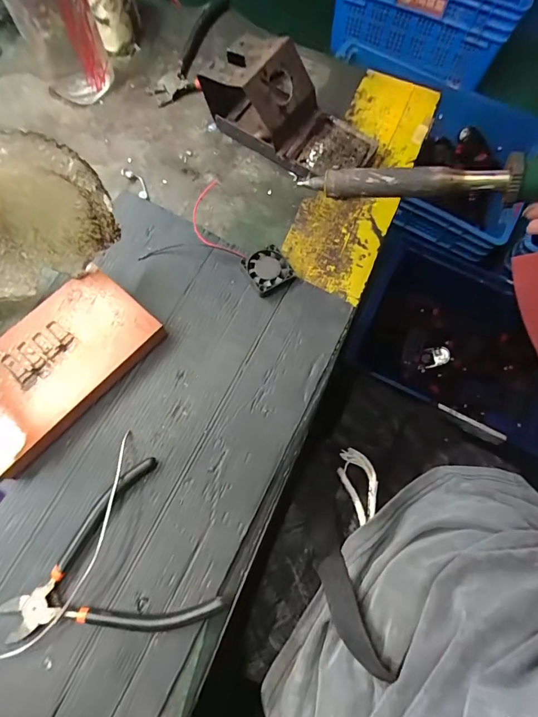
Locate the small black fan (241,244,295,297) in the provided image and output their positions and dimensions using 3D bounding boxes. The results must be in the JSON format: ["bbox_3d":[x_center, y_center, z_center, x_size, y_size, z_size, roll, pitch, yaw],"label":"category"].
[{"bbox_3d":[-0.002,-0.084,0.383,0.037,0.013,0.046,-31,76,-10],"label":"small black fan"}]

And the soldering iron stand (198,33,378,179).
[{"bbox_3d":[0.023,-0.244,0.398,0.173,0.082,0.076,31,75,7],"label":"soldering iron stand"}]

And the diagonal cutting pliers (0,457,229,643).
[{"bbox_3d":[-0.123,0.163,0.300,0.138,0.016,0.121,-28,76,-10],"label":"diagonal cutting pliers"}]

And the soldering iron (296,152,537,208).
[{"bbox_3d":[0.159,-0.114,0.262,0.277,0.022,0.026,8,72,17],"label":"soldering iron"}]

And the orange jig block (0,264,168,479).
[{"bbox_3d":[-0.180,0.004,0.342,0.093,0.023,0.165,42,76,10],"label":"orange jig block"}]

